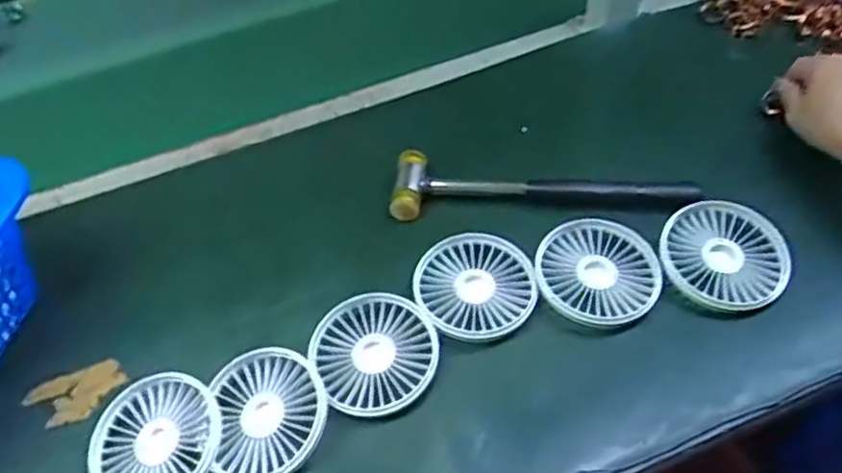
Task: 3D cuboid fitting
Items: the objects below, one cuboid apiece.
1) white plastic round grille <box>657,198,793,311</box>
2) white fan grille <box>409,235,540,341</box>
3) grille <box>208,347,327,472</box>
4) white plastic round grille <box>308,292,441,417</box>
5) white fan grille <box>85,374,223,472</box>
[{"bbox_3d":[0.227,0.014,0.529,0.093,0.024,0.088,-3,49,4],"label":"white plastic round grille"},{"bbox_3d":[0.040,0.038,0.527,0.086,0.019,0.088,-3,49,4],"label":"white fan grille"},{"bbox_3d":[-0.101,0.115,0.467,0.074,0.018,0.087,-10,49,-3],"label":"grille"},{"bbox_3d":[-0.034,0.081,0.495,0.088,0.018,0.087,-3,49,4],"label":"white plastic round grille"},{"bbox_3d":[-0.176,0.135,0.463,0.090,0.023,0.085,-3,49,4],"label":"white fan grille"}]

